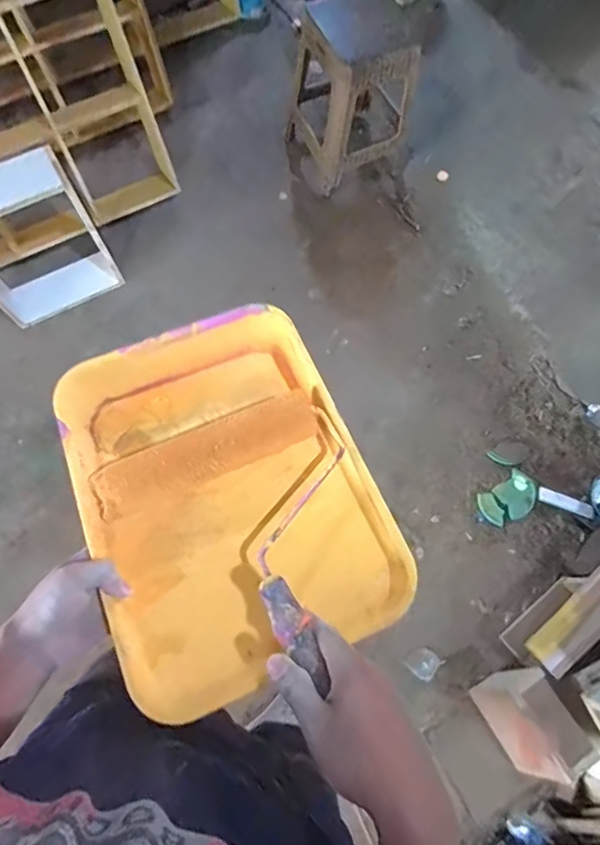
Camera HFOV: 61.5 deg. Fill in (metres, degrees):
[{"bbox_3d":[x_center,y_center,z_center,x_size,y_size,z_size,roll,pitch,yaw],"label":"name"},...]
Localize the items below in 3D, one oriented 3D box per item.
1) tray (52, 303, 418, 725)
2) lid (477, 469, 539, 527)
[{"bbox_3d":[-0.081,0.069,0.553,0.283,0.097,0.379,-24,73,-7],"label":"tray"},{"bbox_3d":[0.617,0.226,1.488,0.182,0.007,0.120,-34,57,-10],"label":"lid"}]

